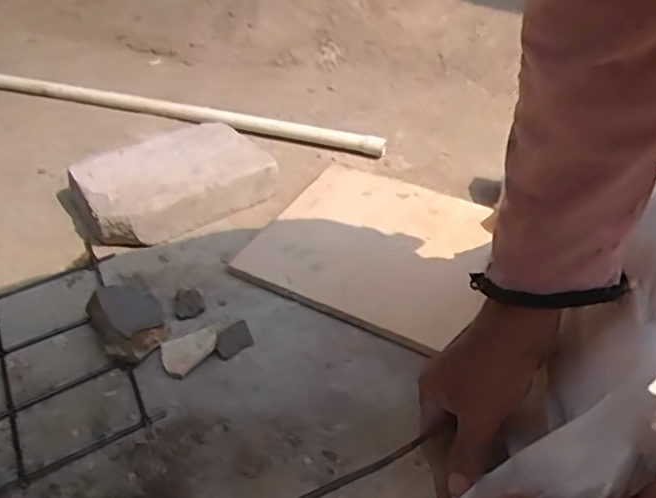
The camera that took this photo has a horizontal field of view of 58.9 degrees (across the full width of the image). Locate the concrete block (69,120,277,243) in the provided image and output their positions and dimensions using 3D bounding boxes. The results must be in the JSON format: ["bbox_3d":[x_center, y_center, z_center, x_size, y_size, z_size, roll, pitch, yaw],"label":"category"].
[{"bbox_3d":[-0.266,-0.118,1.020,0.327,0.087,0.190,-26,46,-31],"label":"concrete block"}]

